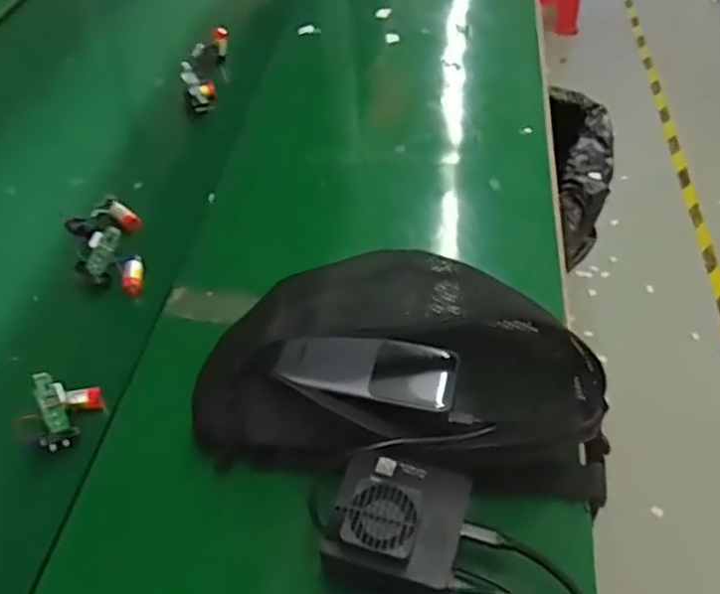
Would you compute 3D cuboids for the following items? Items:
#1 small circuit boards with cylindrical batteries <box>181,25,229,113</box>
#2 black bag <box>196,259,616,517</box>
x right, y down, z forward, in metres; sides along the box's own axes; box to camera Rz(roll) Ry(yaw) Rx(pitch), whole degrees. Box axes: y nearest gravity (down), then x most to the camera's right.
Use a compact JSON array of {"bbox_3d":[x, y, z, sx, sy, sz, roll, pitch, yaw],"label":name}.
[{"bbox_3d":[-0.189,-0.282,0.818,0.034,0.055,0.137,2,48,0],"label":"small circuit boards with cylindrical batteries"},{"bbox_3d":[0.036,0.048,0.479,0.286,0.069,0.175,4,48,2],"label":"black bag"}]

